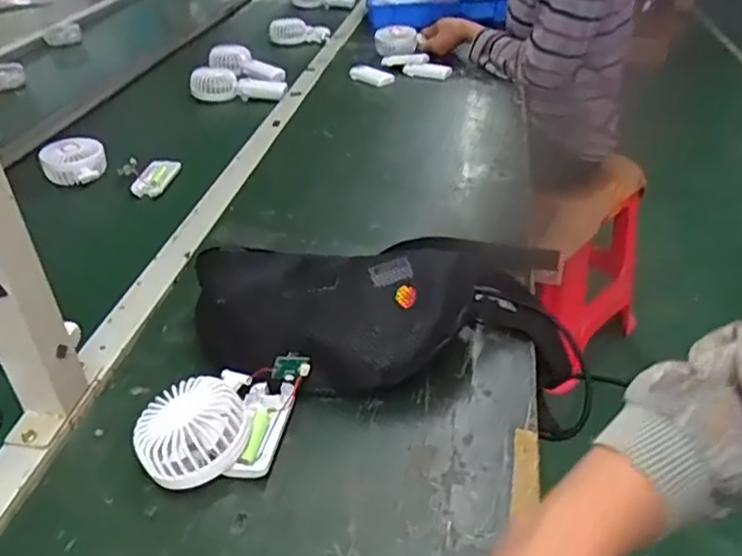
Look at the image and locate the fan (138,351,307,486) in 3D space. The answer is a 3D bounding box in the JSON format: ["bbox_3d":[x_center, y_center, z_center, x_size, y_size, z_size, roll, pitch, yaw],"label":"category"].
[{"bbox_3d":[-0.124,0.116,0.531,0.110,0.056,0.120,9,38,14],"label":"fan"}]

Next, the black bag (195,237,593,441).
[{"bbox_3d":[0.019,0.036,0.632,0.376,0.109,0.183,4,37,8],"label":"black bag"}]

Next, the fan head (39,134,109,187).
[{"bbox_3d":[-0.442,-0.174,0.962,0.091,0.047,0.071,-17,39,-20],"label":"fan head"}]

